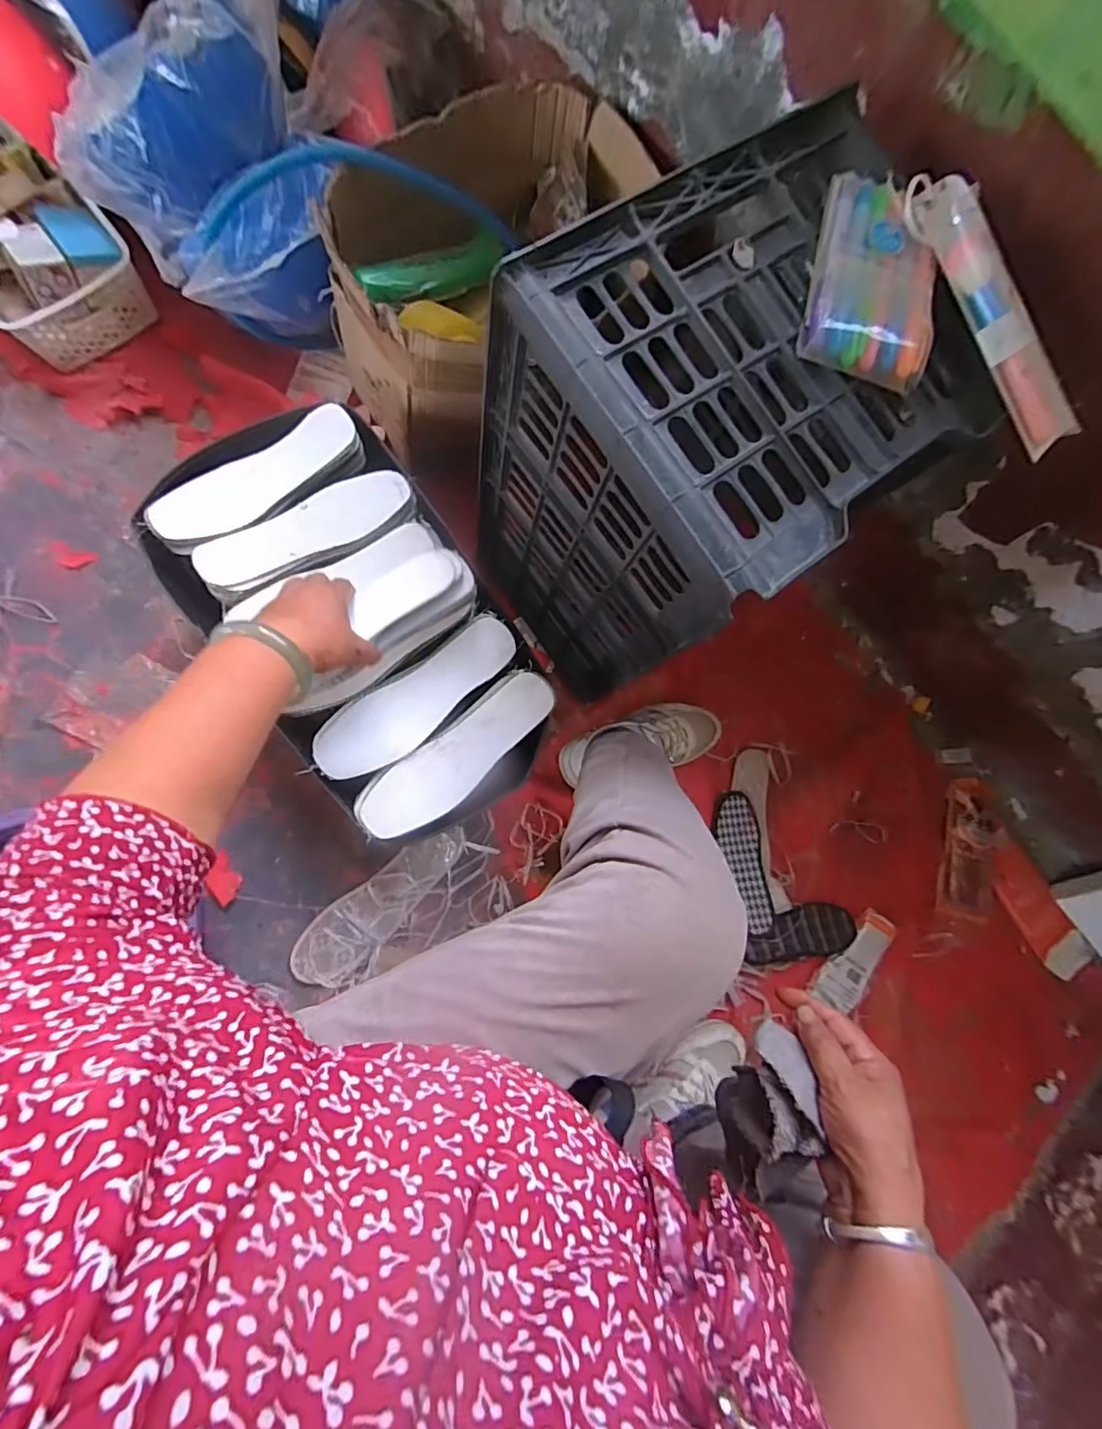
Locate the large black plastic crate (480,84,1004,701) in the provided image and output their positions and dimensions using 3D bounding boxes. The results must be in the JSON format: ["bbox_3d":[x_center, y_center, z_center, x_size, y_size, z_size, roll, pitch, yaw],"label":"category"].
[{"bbox_3d":[0.134,-0.246,0.571,0.326,0.424,0.272,-37,92,-11],"label":"large black plastic crate"}]

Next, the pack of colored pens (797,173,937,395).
[{"bbox_3d":[0.227,-0.309,0.373,0.083,0.018,0.142,11,83,-9],"label":"pack of colored pens"}]

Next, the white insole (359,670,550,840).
[{"bbox_3d":[-0.094,0.044,0.560,0.230,0.018,0.072,-38,92,-11],"label":"white insole"}]

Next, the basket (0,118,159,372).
[{"bbox_3d":[-0.696,-0.627,0.688,0.195,0.080,0.300,-39,91,-12],"label":"basket"}]

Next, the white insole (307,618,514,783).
[{"bbox_3d":[-0.136,-0.016,0.556,0.228,0.020,0.074,-36,92,-11],"label":"white insole"}]

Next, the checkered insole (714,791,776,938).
[{"bbox_3d":[0.289,0.217,0.784,0.065,0.022,0.202,-7,73,-8],"label":"checkered insole"}]

